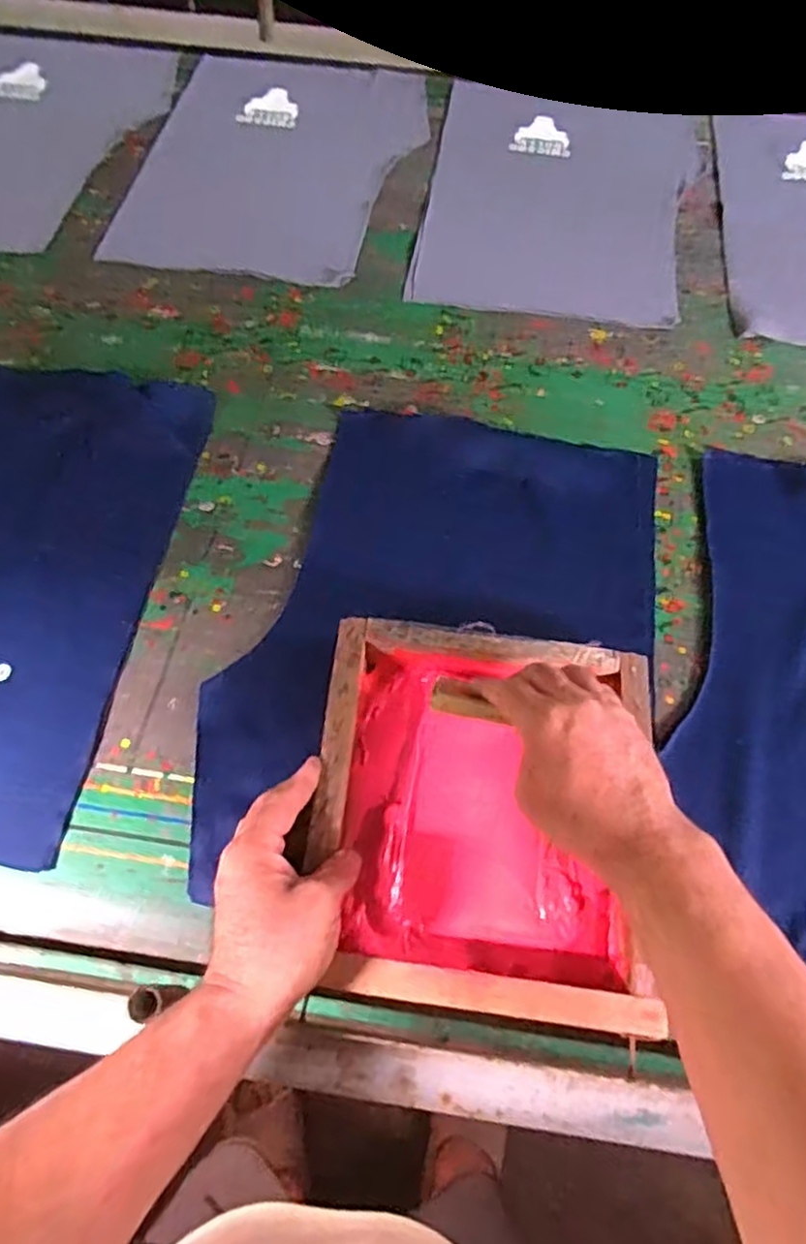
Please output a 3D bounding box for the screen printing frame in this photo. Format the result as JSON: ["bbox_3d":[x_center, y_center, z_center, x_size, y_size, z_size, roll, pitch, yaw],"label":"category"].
[{"bbox_3d":[0.058,0.138,0.517,0.239,0.051,0.260,7,64,2],"label":"screen printing frame"}]

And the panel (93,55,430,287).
[{"bbox_3d":[-0.164,-0.615,0.929,0.340,0.014,0.471,8,64,3],"label":"panel"}]

